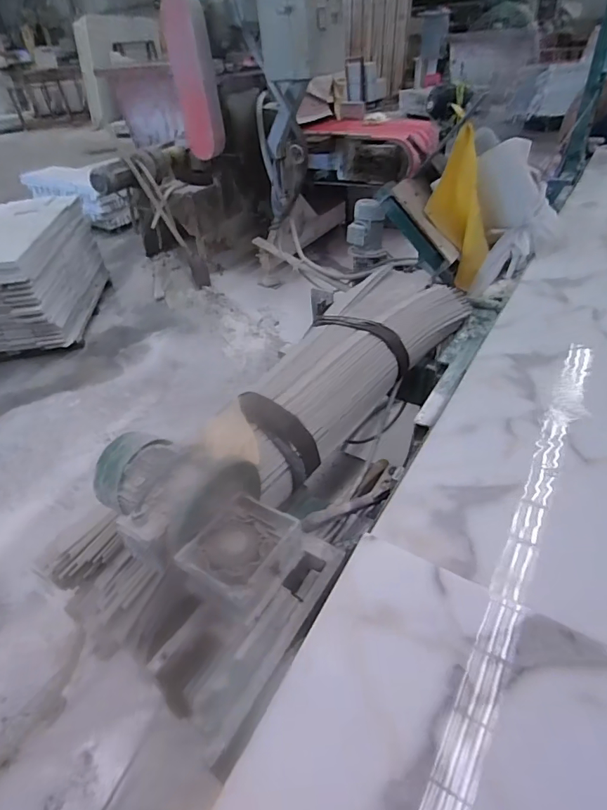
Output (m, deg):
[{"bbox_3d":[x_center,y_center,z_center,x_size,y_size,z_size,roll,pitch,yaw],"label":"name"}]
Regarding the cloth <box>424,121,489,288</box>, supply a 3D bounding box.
[{"bbox_3d":[0.483,-0.604,1.449,0.131,0.467,0.122,-22,22,-21],"label":"cloth"}]

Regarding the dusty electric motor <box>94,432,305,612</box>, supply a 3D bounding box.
[{"bbox_3d":[-0.189,0.157,0.717,0.361,0.135,0.175,19,52,25],"label":"dusty electric motor"}]

